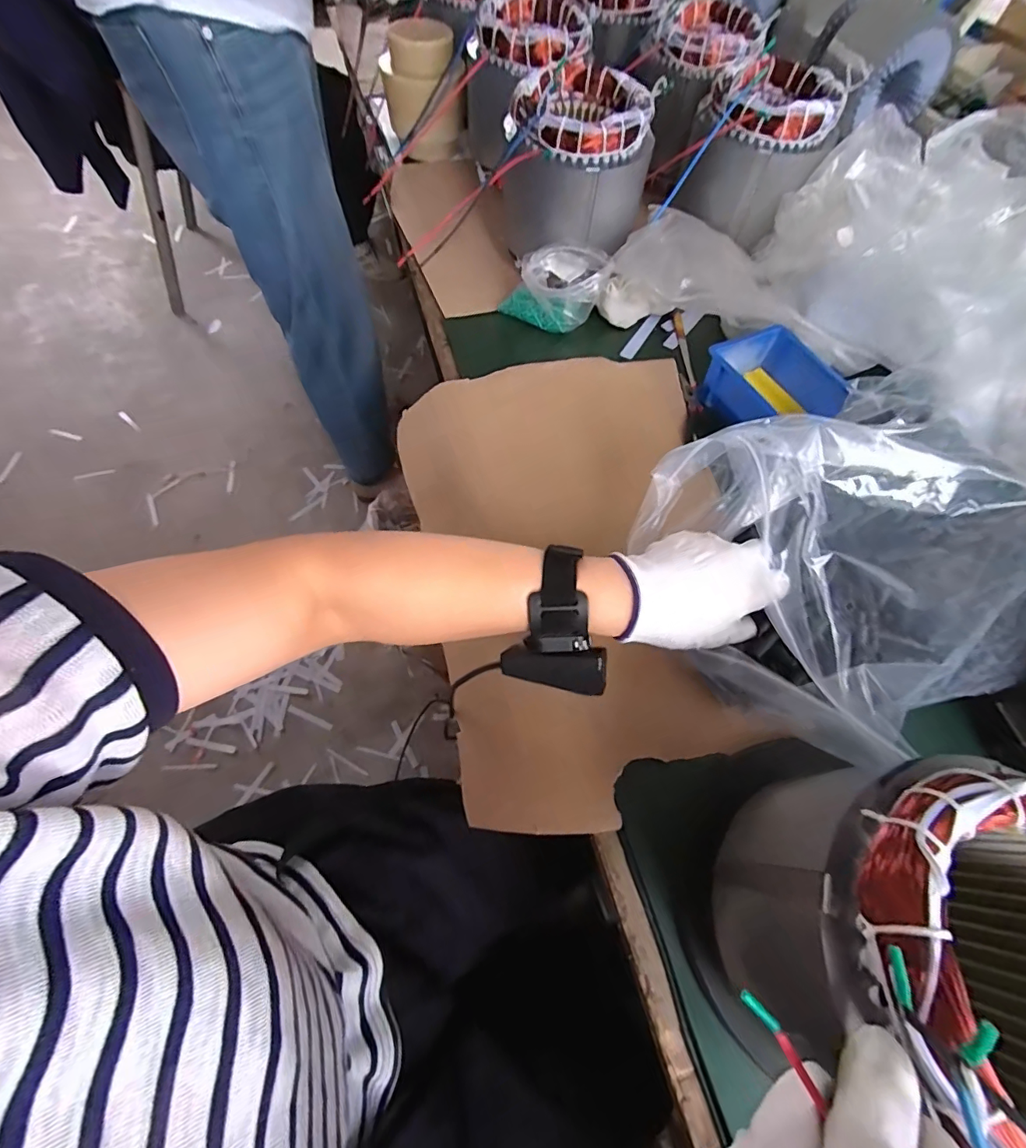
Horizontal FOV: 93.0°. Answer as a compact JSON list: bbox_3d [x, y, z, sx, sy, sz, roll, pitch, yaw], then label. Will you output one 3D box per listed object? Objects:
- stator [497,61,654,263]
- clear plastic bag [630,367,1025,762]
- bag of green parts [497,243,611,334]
[{"bbox_3d":[0.070,-0.454,0.555,0.147,0.138,0.147,9,63,3],"label":"stator"},{"bbox_3d":[0.242,-0.016,0.351,0.249,0.107,0.229,-21,65,-13],"label":"clear plastic bag"},{"bbox_3d":[0.045,-0.324,0.539,0.115,0.059,0.079,9,63,3],"label":"bag of green parts"}]

